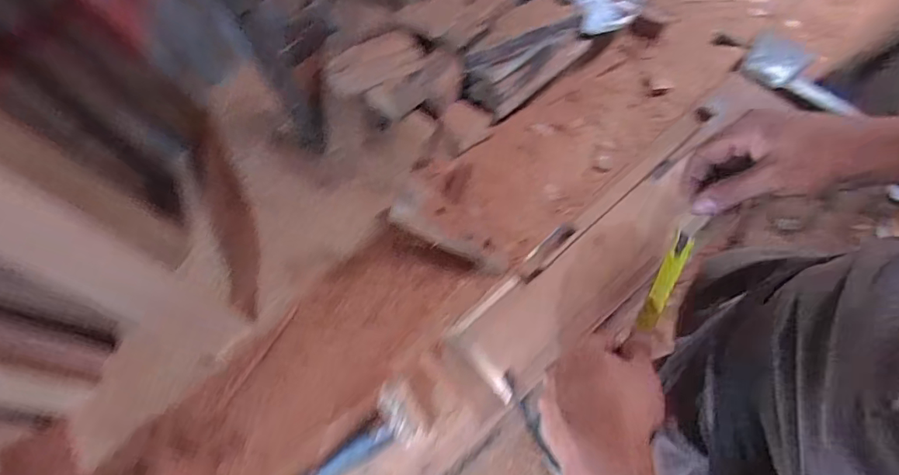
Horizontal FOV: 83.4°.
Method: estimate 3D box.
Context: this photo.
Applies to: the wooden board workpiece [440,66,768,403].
[{"bbox_3d":[0.190,-0.008,0.527,0.112,0.025,0.420,43,82,14],"label":"wooden board workpiece"}]

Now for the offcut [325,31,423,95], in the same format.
[{"bbox_3d":[-0.165,-0.382,1.104,0.201,0.058,0.090,-28,73,-9],"label":"offcut"}]

